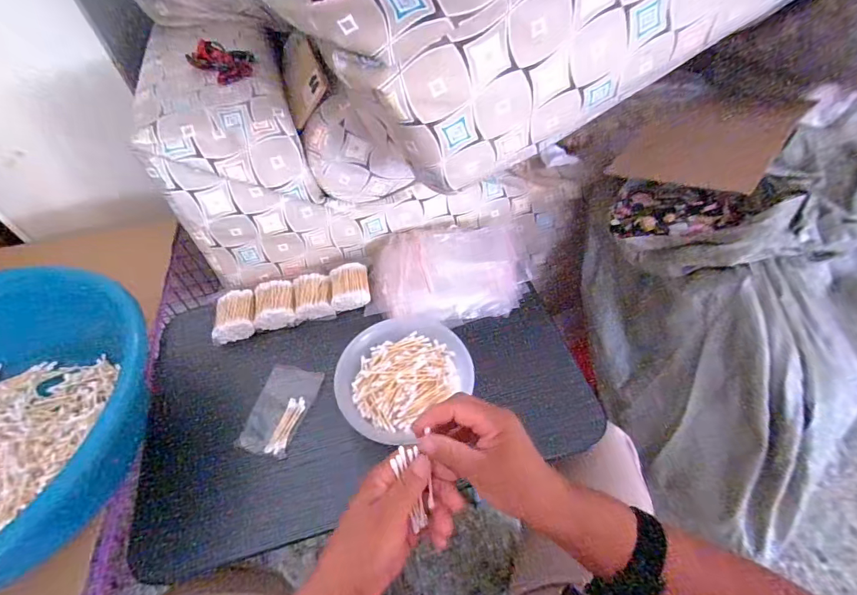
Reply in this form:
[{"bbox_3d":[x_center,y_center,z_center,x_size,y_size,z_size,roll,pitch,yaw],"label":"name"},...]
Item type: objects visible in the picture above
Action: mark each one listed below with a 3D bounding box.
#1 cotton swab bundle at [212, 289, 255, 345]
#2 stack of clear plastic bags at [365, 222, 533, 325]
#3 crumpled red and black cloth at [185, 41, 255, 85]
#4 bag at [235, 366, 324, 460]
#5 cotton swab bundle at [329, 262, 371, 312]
[{"bbox_3d":[-0.296,0.029,0.642,0.054,0.028,0.086,-9,51,-3],"label":"cotton swab bundle"},{"bbox_3d":[0.031,-0.041,0.665,0.254,0.056,0.161,-4,51,1],"label":"stack of clear plastic bags"},{"bbox_3d":[-0.266,-0.311,0.545,0.077,0.031,0.061,34,61,27],"label":"crumpled red and black cloth"},{"bbox_3d":[-0.200,0.148,0.563,0.073,0.014,0.121,11,53,12],"label":"bag"},{"bbox_3d":[-0.125,-0.019,0.667,0.059,0.027,0.075,-10,51,-4],"label":"cotton swab bundle"}]

